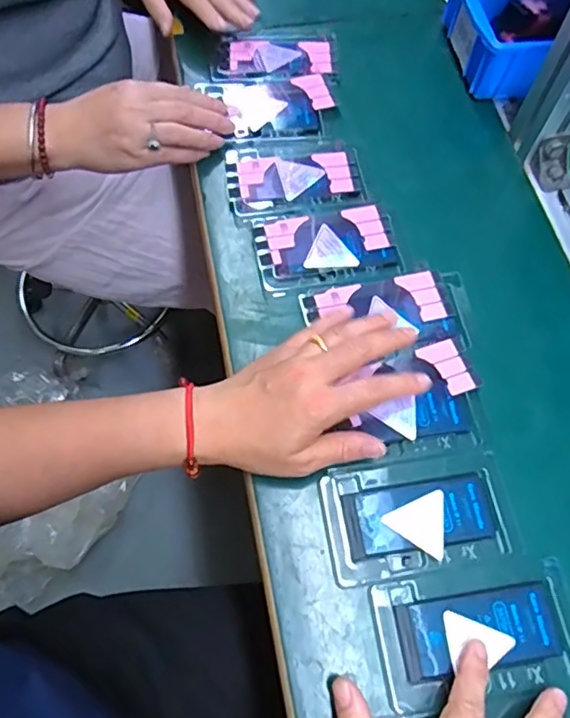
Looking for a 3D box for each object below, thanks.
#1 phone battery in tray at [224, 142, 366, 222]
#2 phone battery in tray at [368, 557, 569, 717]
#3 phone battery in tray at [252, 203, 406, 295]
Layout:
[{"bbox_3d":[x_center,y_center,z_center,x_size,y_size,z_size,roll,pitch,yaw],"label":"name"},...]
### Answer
[{"bbox_3d":[0.009,-0.160,0.513,0.116,0.009,0.076,-9,67,-5],"label":"phone battery in tray"},{"bbox_3d":[0.123,0.174,0.368,0.127,0.007,0.075,-6,67,-4],"label":"phone battery in tray"},{"bbox_3d":[0.035,-0.094,0.486,0.116,0.007,0.071,-11,67,-6],"label":"phone battery in tray"}]

